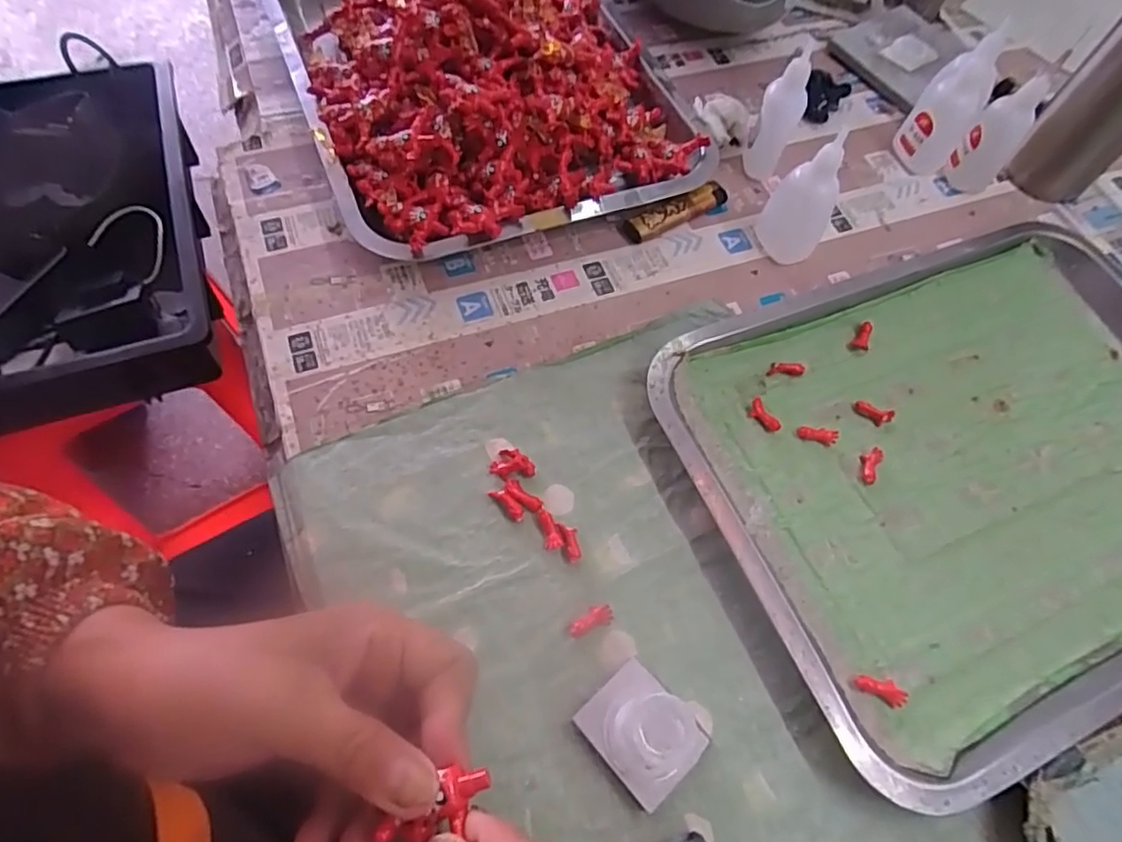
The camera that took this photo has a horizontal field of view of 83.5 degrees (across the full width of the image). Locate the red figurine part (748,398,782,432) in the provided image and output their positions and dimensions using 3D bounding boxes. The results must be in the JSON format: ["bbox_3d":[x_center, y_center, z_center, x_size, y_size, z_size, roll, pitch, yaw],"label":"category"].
[{"bbox_3d":[0.118,-0.002,0.369,0.010,0.005,0.022,-27,67,-16],"label":"red figurine part"}]

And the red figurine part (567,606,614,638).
[{"bbox_3d":[0.014,0.099,0.310,0.022,0.006,0.011,-18,65,-12],"label":"red figurine part"}]

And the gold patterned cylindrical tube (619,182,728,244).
[{"bbox_3d":[0.082,-0.147,0.439,0.082,0.019,0.019,-23,66,-15],"label":"gold patterned cylindrical tube"}]

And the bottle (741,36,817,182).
[{"bbox_3d":[0.152,-0.213,0.433,0.025,0.090,0.026,4,62,-1],"label":"bottle"}]

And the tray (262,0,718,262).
[{"bbox_3d":[-0.070,-0.278,0.461,0.249,0.078,0.350,-22,66,-14],"label":"tray"}]

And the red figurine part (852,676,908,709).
[{"bbox_3d":[0.155,0.129,0.304,0.023,0.006,0.011,28,64,10],"label":"red figurine part"}]

